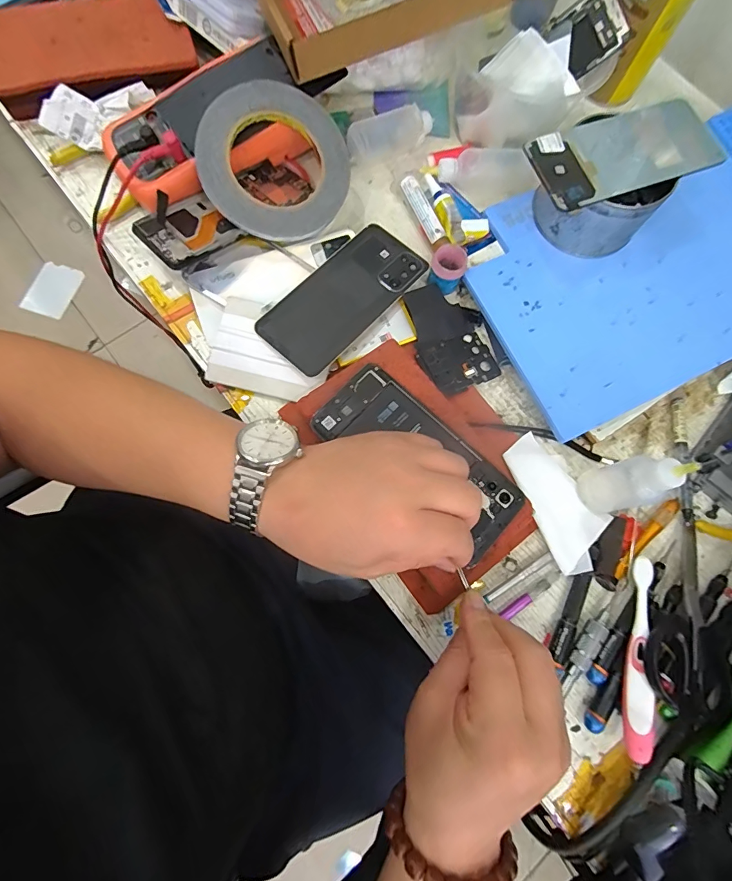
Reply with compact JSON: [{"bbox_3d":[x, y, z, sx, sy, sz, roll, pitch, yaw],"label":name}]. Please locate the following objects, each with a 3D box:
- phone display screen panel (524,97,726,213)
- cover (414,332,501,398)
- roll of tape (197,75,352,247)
[{"bbox_3d":[0.208,-0.229,0.338,0.155,0.007,0.069,-20,78,-8],"label":"phone display screen panel"},{"bbox_3d":[0.082,-0.067,0.374,0.064,0.004,0.048,-24,77,-18],"label":"cover"},{"bbox_3d":[-0.075,-0.237,0.364,0.128,0.020,0.127,0,90,-11],"label":"roll of tape"}]

